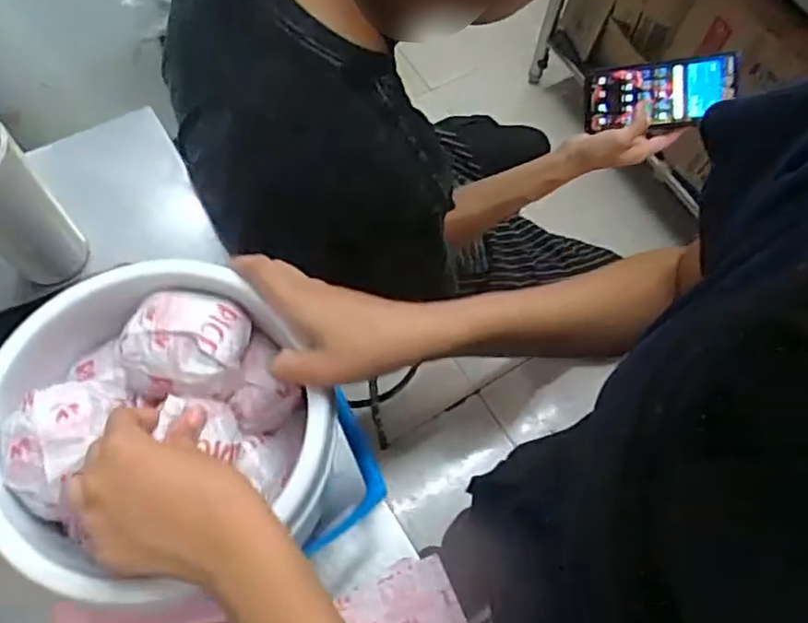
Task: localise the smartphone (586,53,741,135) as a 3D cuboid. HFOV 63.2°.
[{"bbox_3d":[0.302,-0.261,0.782,0.166,0.012,0.073,3,93,23],"label":"smartphone"}]

